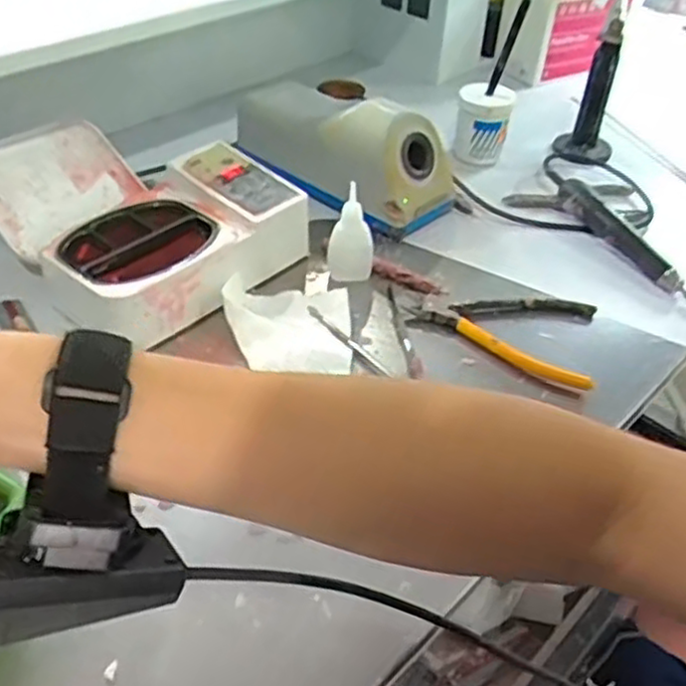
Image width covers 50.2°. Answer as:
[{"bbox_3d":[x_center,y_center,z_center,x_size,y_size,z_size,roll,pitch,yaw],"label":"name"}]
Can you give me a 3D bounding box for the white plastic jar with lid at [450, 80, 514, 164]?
[{"bbox_3d":[0.141,-0.229,0.749,0.055,0.069,0.054,12,42,11],"label":"white plastic jar with lid"}]

